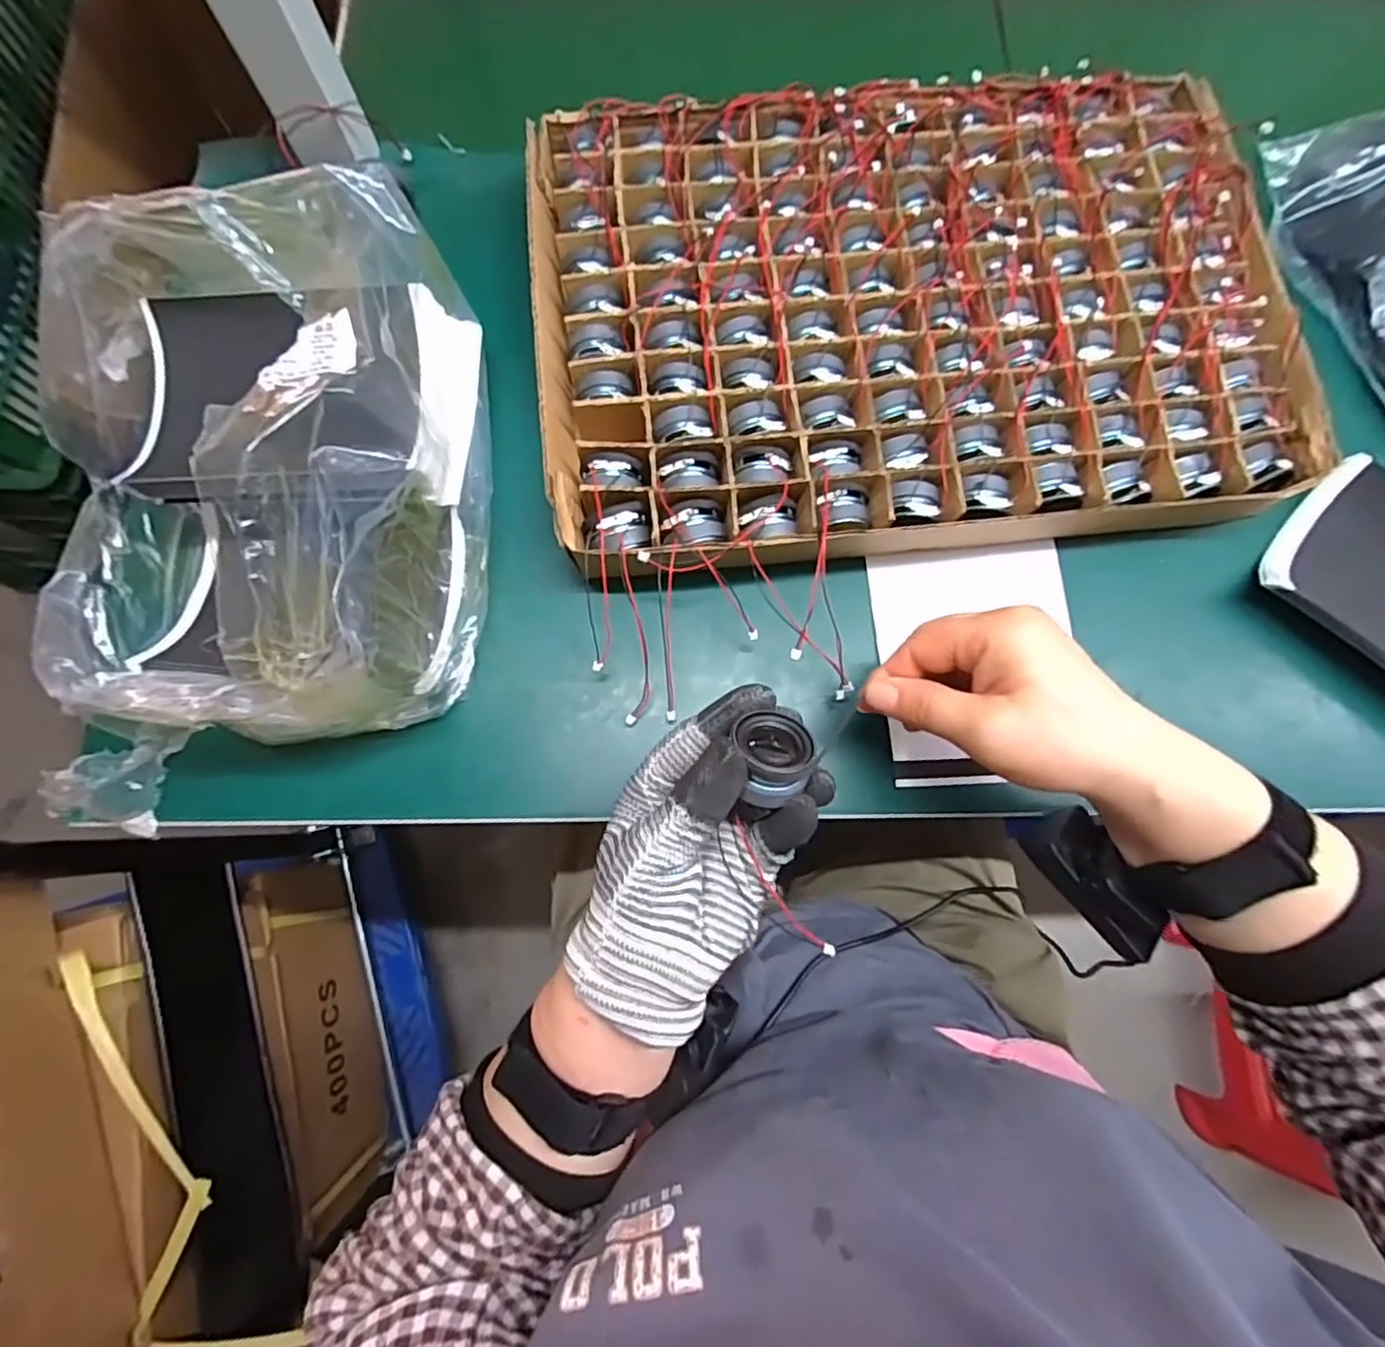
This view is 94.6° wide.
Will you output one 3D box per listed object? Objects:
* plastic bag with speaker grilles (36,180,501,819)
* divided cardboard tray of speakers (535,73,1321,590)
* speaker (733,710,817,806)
[{"bbox_3d":[-0.211,-0.083,0.300,0.195,0.121,0.262,-4,77,-2],"label":"plastic bag with speaker grilles"},{"bbox_3d":[0.125,-0.209,0.383,0.416,0.044,0.296,-6,78,-2],"label":"divided cardboard tray of speakers"},{"bbox_3d":[0.035,0.034,0.262,0.029,0.020,0.035,-13,78,-4],"label":"speaker"}]

